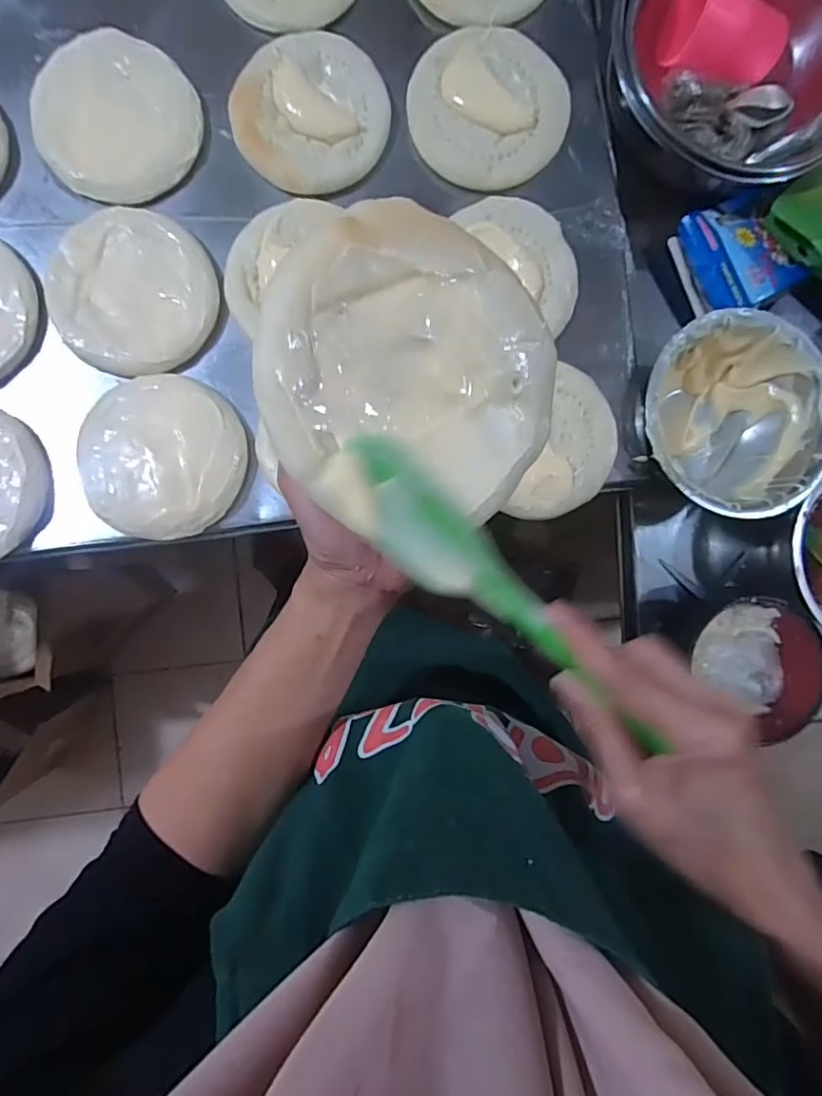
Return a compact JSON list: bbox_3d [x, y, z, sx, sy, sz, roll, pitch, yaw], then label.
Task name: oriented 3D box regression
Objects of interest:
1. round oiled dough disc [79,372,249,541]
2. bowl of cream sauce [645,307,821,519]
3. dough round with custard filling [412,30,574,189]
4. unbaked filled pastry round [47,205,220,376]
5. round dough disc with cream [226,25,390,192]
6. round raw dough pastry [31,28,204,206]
[{"bbox_3d":[-0.224,-0.082,0.486,0.145,0.018,0.139,21,86,-3],"label":"round oiled dough disc"},{"bbox_3d":[0.314,-0.125,0.561,0.185,0.089,0.188,0,90,-4],"label":"bowl of cream sauce"},{"bbox_3d":[0.073,-0.421,0.518,0.147,0.018,0.144,0,87,-5],"label":"dough round with custard filling"},{"bbox_3d":[-0.255,-0.236,0.502,0.141,0.010,0.149,0,87,-5],"label":"unbaked filled pastry round"},{"bbox_3d":[-0.090,-0.406,0.511,0.136,0.013,0.142,0,87,-5],"label":"round dough disc with cream"},{"bbox_3d":[-0.270,-0.393,0.498,0.145,0.013,0.141,0,87,-5],"label":"round raw dough pastry"}]

